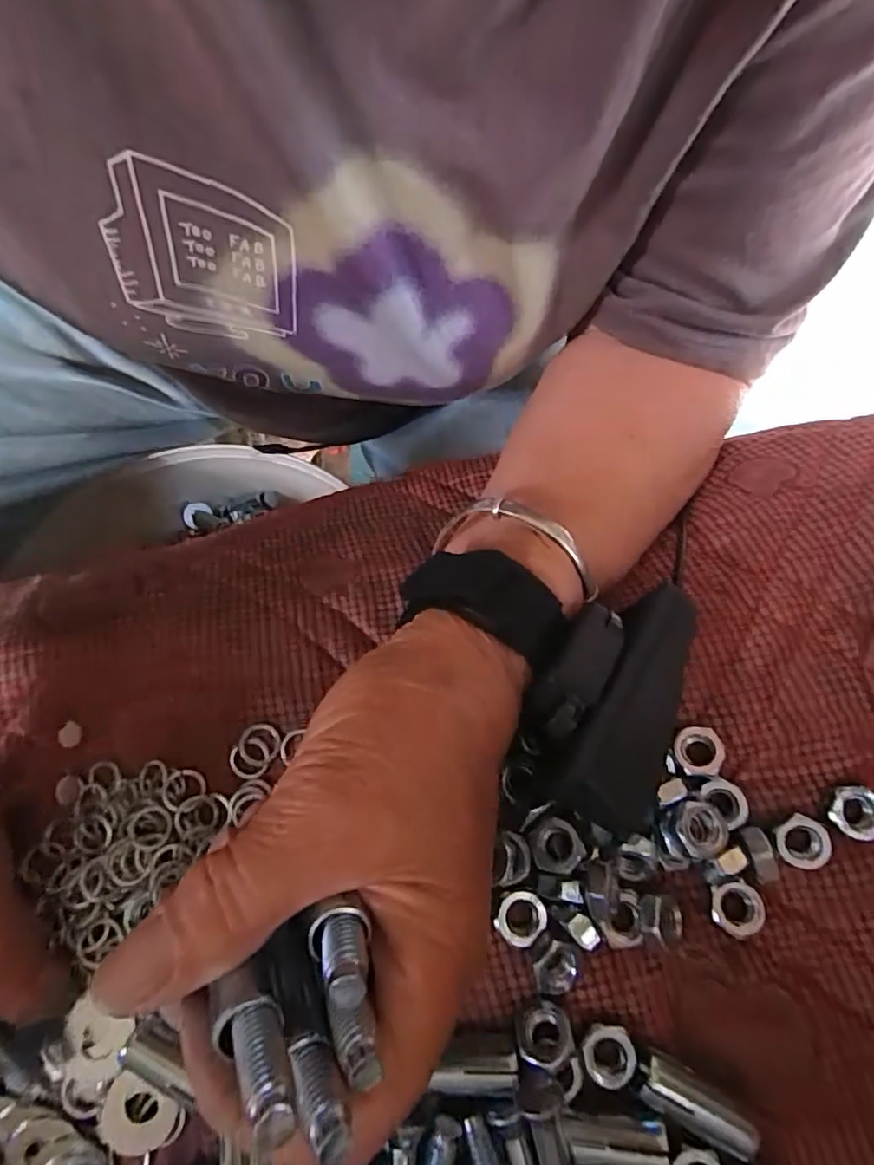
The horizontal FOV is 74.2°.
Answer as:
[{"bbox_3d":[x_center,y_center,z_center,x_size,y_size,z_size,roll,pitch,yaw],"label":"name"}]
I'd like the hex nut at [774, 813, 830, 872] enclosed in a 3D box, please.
[{"bbox_3d":[0.116,0.083,0.185,0.015,0.006,0.016,9,73,4],"label":"hex nut"}]

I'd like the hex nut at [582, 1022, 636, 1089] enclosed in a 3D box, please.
[{"bbox_3d":[0.051,0.141,0.173,0.014,0.005,0.016,-10,72,-3],"label":"hex nut"}]

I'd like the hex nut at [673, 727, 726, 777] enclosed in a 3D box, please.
[{"bbox_3d":[0.088,0.057,0.195,0.014,0.006,0.016,21,74,7],"label":"hex nut"}]

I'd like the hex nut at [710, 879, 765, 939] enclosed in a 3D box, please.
[{"bbox_3d":[0.096,0.104,0.184,0.015,0.004,0.017,6,72,2],"label":"hex nut"}]

